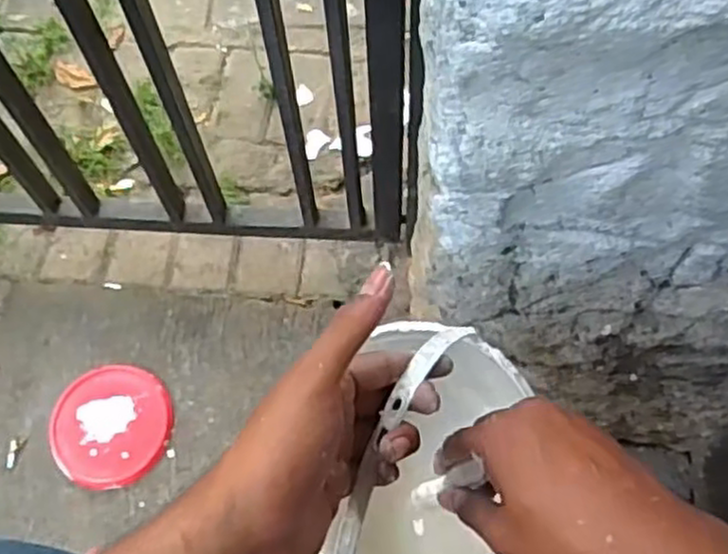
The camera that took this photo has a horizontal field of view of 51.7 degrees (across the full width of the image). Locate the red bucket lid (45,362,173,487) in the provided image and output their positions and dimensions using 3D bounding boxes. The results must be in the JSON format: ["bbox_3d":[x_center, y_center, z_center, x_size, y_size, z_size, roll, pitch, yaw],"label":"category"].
[{"bbox_3d":[-0.386,0.223,1.139,0.174,0.020,0.177,-1,66,3],"label":"red bucket lid"}]

